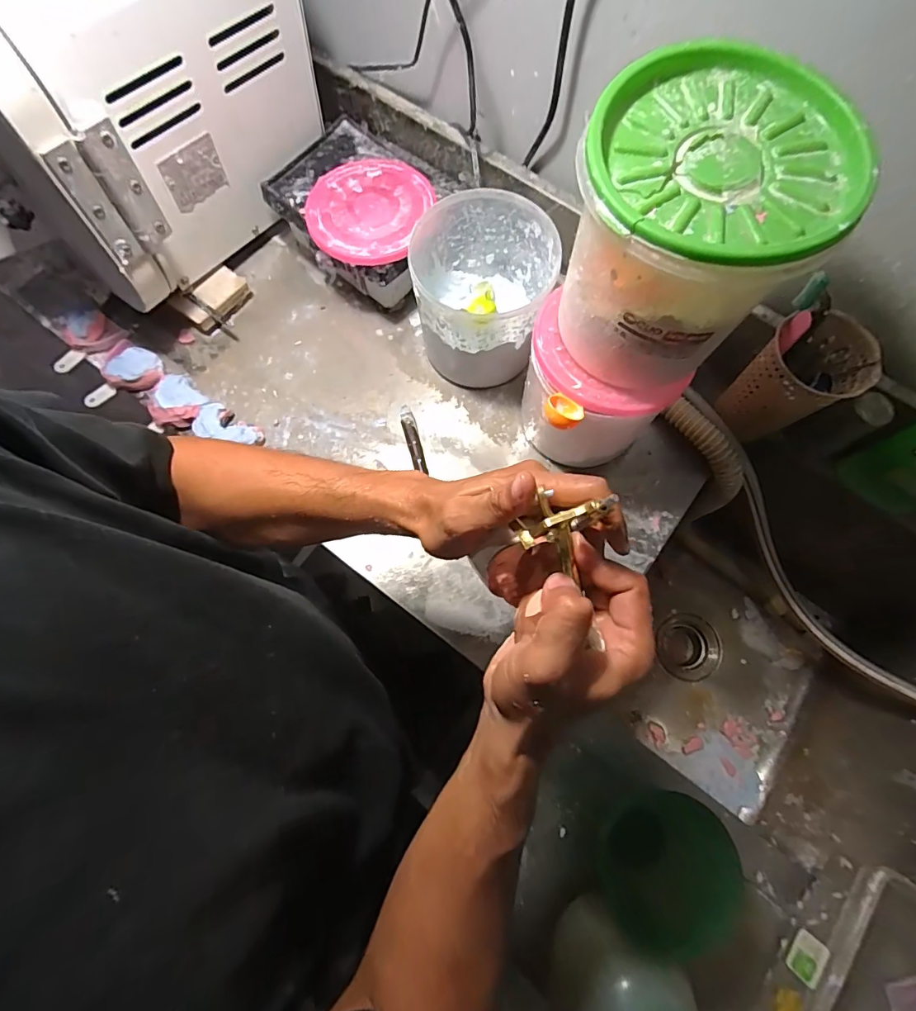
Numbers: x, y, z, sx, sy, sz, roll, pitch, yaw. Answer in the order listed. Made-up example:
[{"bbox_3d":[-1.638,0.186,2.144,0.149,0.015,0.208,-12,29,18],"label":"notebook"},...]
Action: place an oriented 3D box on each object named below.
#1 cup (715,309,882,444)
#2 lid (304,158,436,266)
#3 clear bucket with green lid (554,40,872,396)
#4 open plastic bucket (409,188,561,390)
[{"bbox_3d":[0.363,-0.134,0.510,0.088,0.141,0.081,0,74,-1],"label":"cup"},{"bbox_3d":[-0.111,-0.360,0.562,0.139,0.012,0.151,0,74,-1],"label":"lid"},{"bbox_3d":[0.164,-0.196,0.358,0.157,0.159,0.160,0,74,-1],"label":"clear bucket with green lid"},{"bbox_3d":[0.030,-0.240,0.557,0.148,0.159,0.151,0,74,-1],"label":"open plastic bucket"}]

